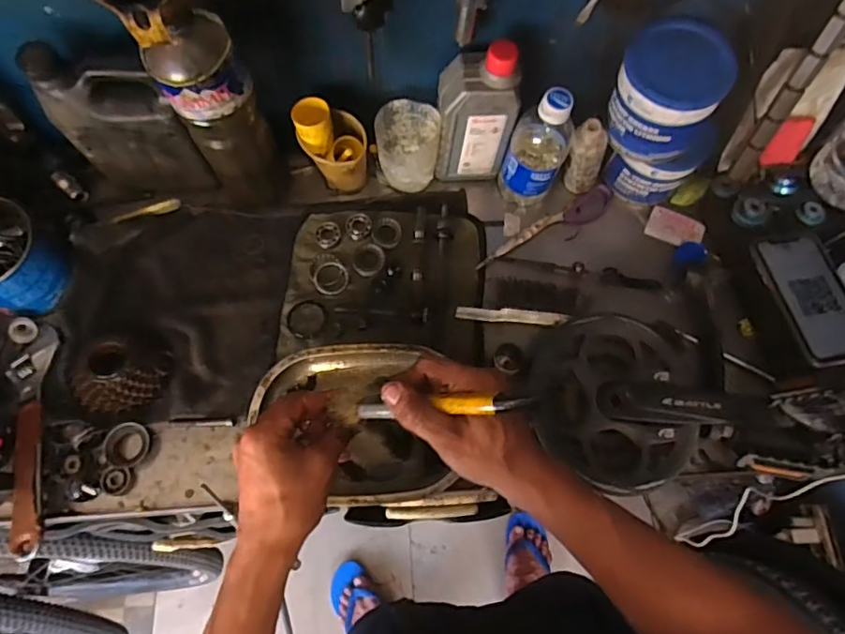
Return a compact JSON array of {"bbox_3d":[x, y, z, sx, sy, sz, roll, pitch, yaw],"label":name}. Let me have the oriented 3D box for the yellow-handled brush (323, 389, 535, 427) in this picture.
[{"bbox_3d":[0.000,0.064,0.409,0.169,0.013,0.028,-9,67,27],"label":"yellow-handled brush"}]

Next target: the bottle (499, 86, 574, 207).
[{"bbox_3d":[0.128,-0.185,0.601,0.065,0.166,0.060,1,69,-1],"label":"bottle"}]

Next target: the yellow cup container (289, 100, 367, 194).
[{"bbox_3d":[-0.100,-0.186,0.612,0.071,0.110,0.059,-11,70,-6],"label":"yellow cup container"}]

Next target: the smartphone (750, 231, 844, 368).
[{"bbox_3d":[0.414,-0.022,0.568,0.083,0.010,0.154,-8,63,-7],"label":"smartphone"}]

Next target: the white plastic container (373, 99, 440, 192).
[{"bbox_3d":[-0.014,-0.196,0.628,0.064,0.087,0.068,1,69,-1],"label":"white plastic container"}]

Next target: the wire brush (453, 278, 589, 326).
[{"bbox_3d":[0.114,-0.019,0.609,0.140,0.025,0.051,5,69,0],"label":"wire brush"}]

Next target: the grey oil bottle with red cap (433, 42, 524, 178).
[{"bbox_3d":[0.058,-0.221,0.596,0.078,0.173,0.052,2,69,-1],"label":"grey oil bottle with red cap"}]

